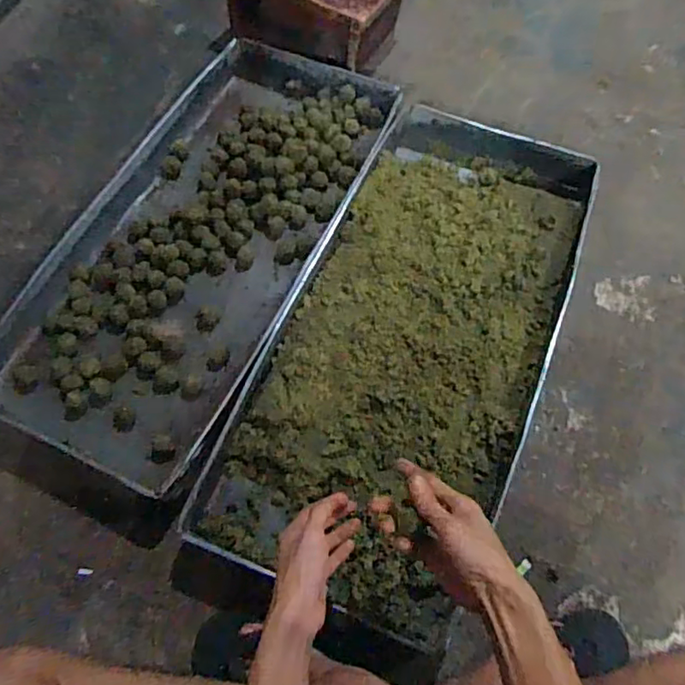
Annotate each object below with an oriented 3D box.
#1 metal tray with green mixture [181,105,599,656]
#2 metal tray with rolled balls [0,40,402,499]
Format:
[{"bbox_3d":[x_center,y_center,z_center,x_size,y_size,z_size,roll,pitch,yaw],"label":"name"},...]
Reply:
[{"bbox_3d":[0.116,-0.019,0.866,0.370,0.056,0.817,22,67,9],"label":"metal tray with green mixture"},{"bbox_3d":[-0.222,-0.181,0.940,0.387,0.077,0.818,24,67,10],"label":"metal tray with rolled balls"}]

